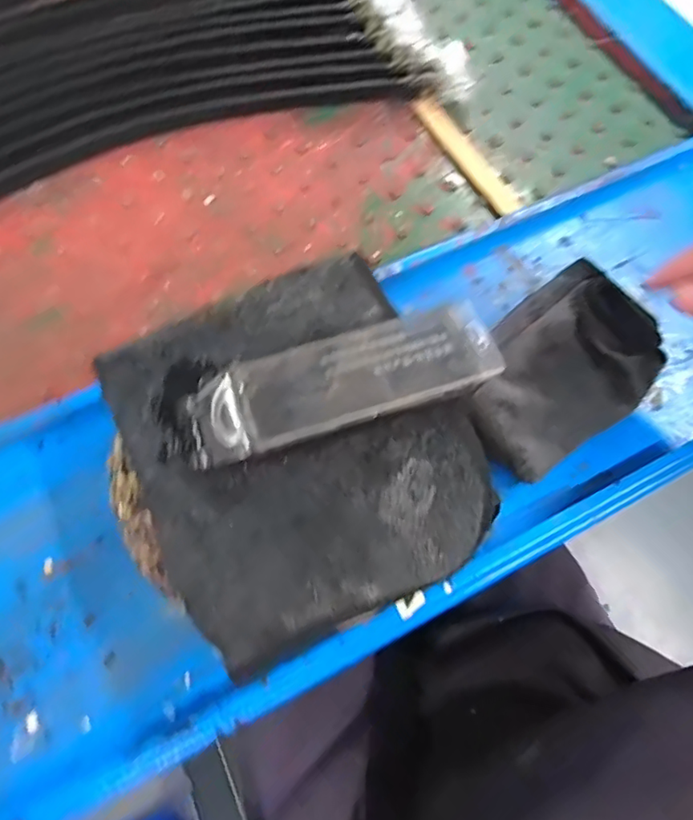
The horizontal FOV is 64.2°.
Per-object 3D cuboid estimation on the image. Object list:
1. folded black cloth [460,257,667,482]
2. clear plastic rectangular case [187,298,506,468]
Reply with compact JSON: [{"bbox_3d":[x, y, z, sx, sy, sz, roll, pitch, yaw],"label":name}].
[{"bbox_3d":[0.128,-0.027,0.334,0.133,0.020,0.090,-38,73,-16],"label":"folded black cloth"},{"bbox_3d":[-0.001,-0.013,0.264,0.146,0.013,0.043,-18,69,-9],"label":"clear plastic rectangular case"}]

